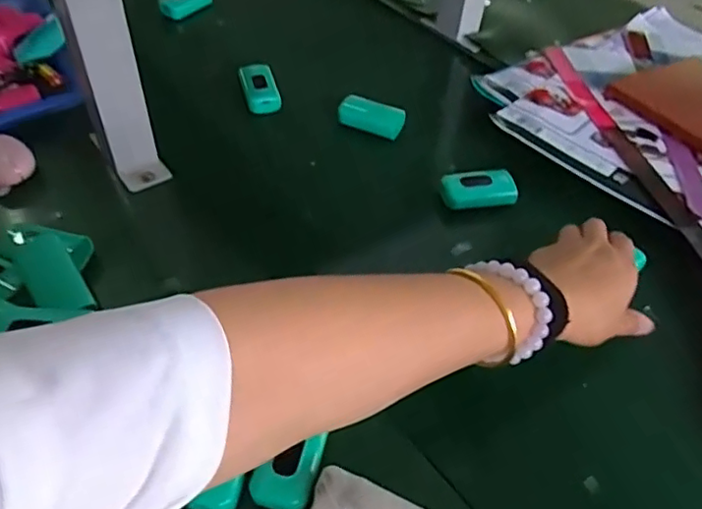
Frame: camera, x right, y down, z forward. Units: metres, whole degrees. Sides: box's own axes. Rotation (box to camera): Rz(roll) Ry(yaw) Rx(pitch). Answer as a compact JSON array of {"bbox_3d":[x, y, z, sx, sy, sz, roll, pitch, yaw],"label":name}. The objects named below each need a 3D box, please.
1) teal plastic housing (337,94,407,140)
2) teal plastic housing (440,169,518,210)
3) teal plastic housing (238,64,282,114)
[{"bbox_3d":[0.022,-0.144,0.612,0.066,0.028,0.023,13,49,7],"label":"teal plastic housing"},{"bbox_3d":[0.119,-0.061,0.549,0.065,0.020,0.035,-4,49,-8],"label":"teal plastic housing"},{"bbox_3d":[-0.099,-0.180,0.641,0.035,0.023,0.059,-12,51,-14],"label":"teal plastic housing"}]

